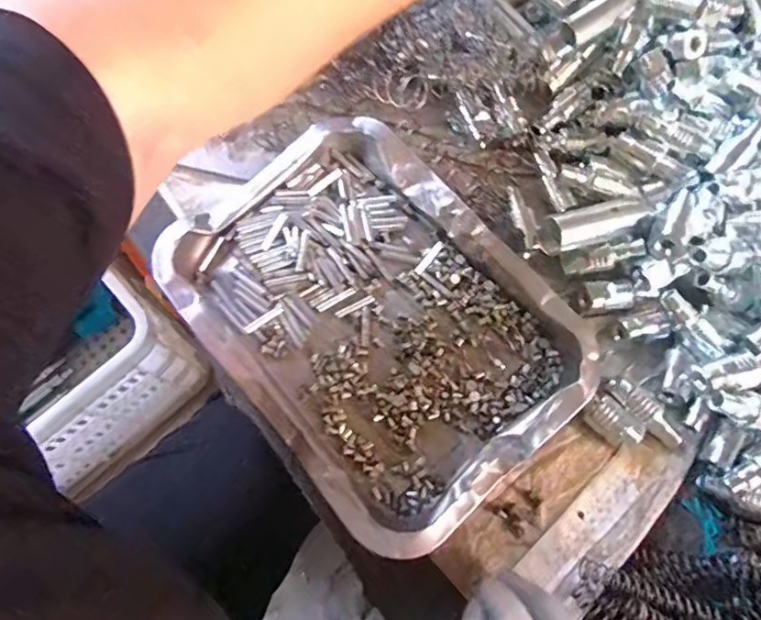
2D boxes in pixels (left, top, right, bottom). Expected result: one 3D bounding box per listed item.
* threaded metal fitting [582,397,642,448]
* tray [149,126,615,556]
[{"bbox_3d":[0.145,0.069,0.325,0.031,0.023,0.018,39,76,11],"label":"threaded metal fitting"},{"bbox_3d":[-0.005,-0.001,0.333,0.185,0.031,0.251,-40,77,-11],"label":"tray"}]

